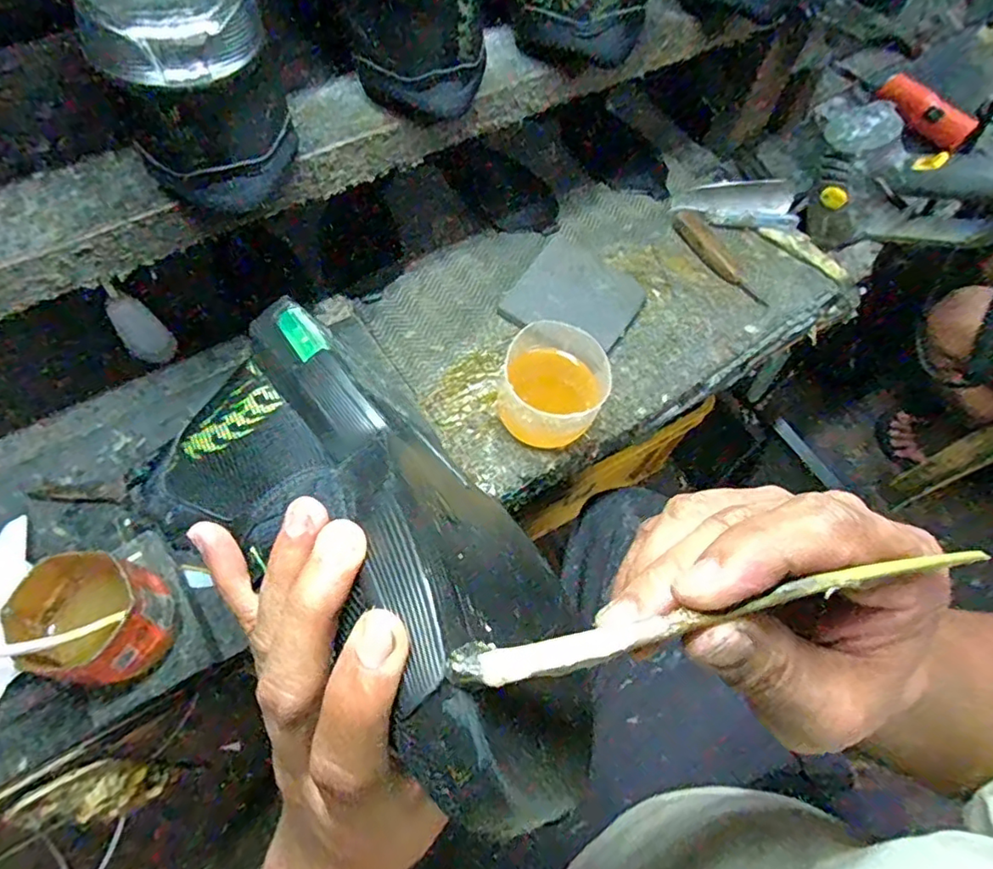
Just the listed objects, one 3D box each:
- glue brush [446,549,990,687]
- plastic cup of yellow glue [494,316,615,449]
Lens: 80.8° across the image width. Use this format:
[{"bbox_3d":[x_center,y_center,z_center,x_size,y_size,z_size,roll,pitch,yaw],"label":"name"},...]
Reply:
[{"bbox_3d":[0.056,0.045,0.150,0.138,0.008,0.011,-14,66,0],"label":"glue brush"},{"bbox_3d":[0.051,-0.043,0.527,0.092,0.058,0.099,1,64,-3],"label":"plastic cup of yellow glue"}]

